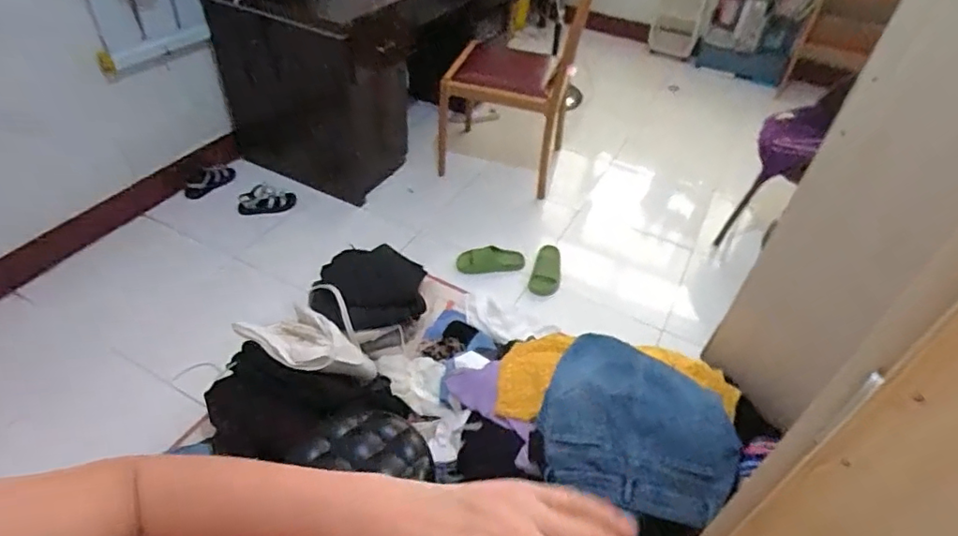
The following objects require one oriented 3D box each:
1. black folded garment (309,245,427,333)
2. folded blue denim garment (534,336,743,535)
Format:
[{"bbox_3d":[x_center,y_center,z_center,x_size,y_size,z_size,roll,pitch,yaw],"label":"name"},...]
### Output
[{"bbox_3d":[-0.348,0.060,1.733,0.356,0.095,0.288,-8,45,-13],"label":"black folded garment"},{"bbox_3d":[0.342,0.339,1.208,0.386,0.169,0.297,20,45,15],"label":"folded blue denim garment"}]

